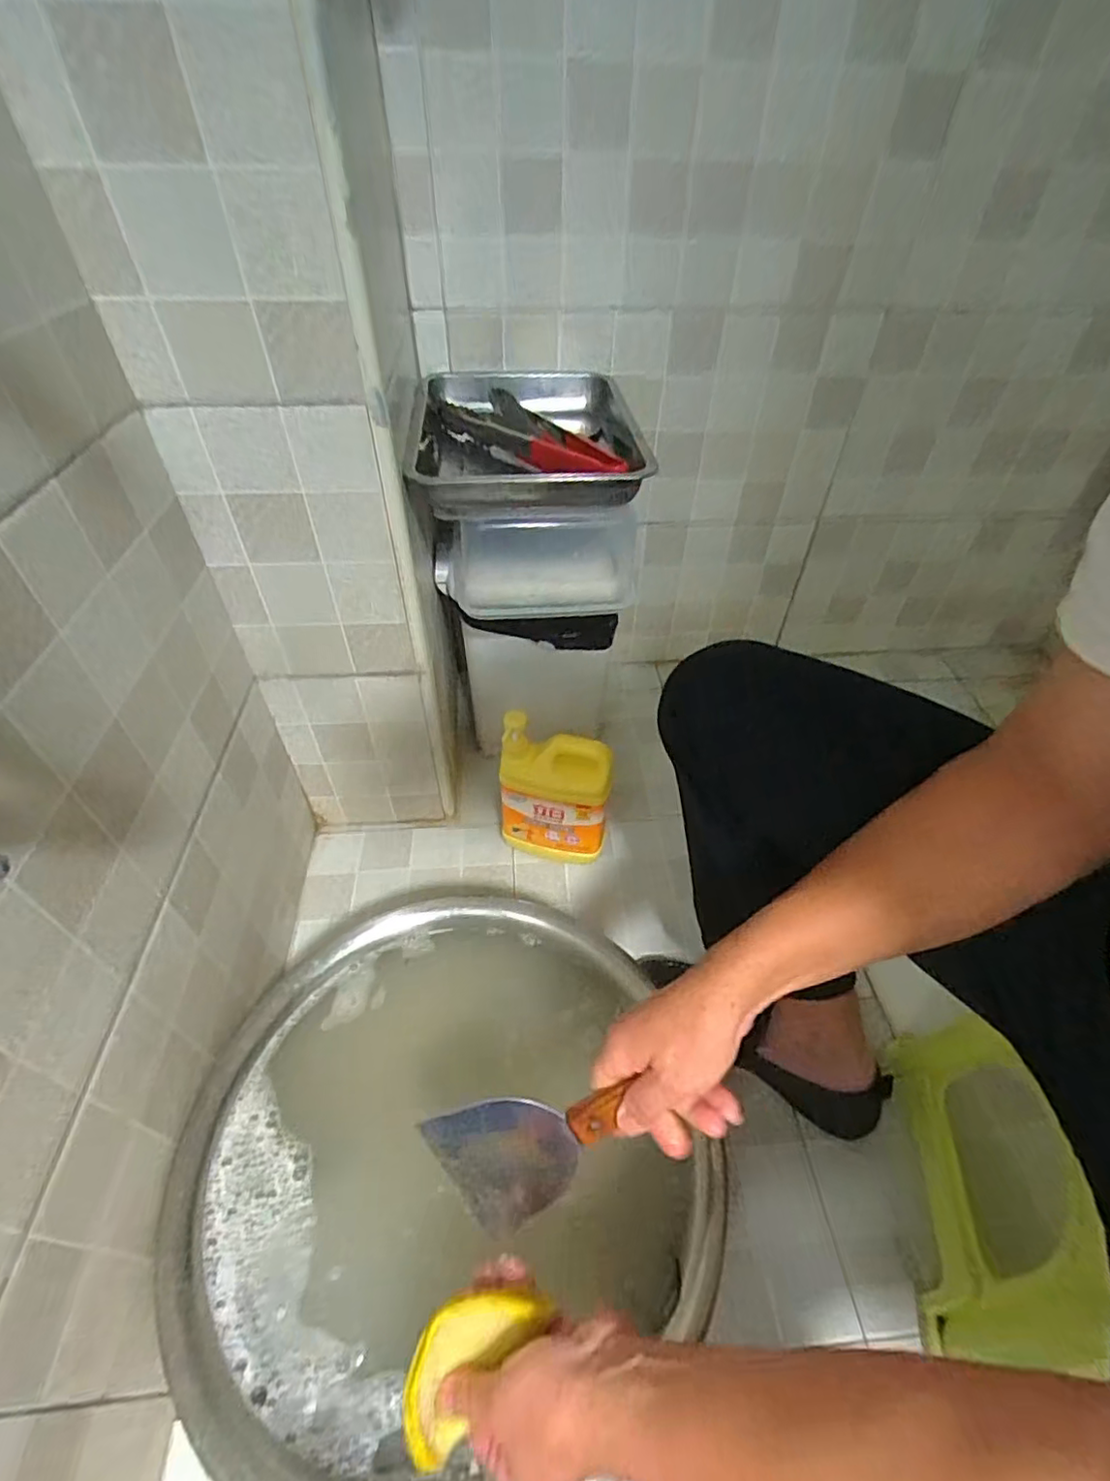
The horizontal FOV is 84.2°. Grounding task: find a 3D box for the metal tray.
[{"bbox_3d":[-0.034,-0.370,0.755,0.293,0.056,0.355,-4,46,-5],"label":"metal tray"}]

